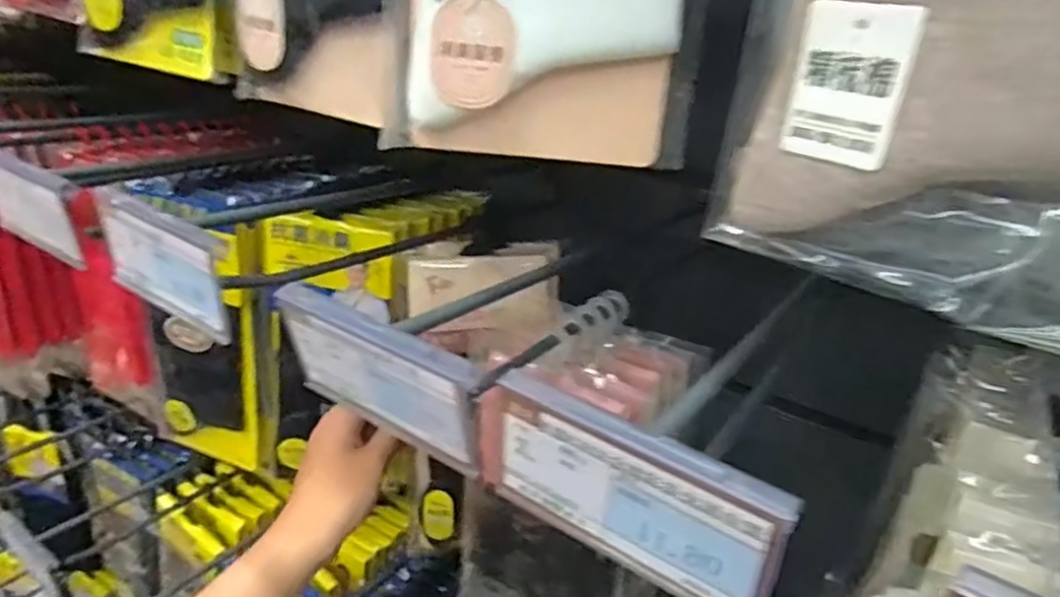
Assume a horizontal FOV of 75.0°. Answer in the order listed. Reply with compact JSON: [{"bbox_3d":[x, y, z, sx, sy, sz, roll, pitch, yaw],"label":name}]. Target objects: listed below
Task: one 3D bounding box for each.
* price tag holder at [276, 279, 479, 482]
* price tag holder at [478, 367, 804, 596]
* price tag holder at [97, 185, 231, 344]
[{"bbox_3d":[-0.049,0.025,0.220,0.080,0.041,0.007,20,29,28],"label":"price tag holder"},{"bbox_3d":[0.022,0.050,0.179,0.084,0.046,0.005,20,29,28],"label":"price tag holder"},{"bbox_3d":[-0.148,-0.016,0.275,0.079,0.041,0.006,20,29,28],"label":"price tag holder"}]

